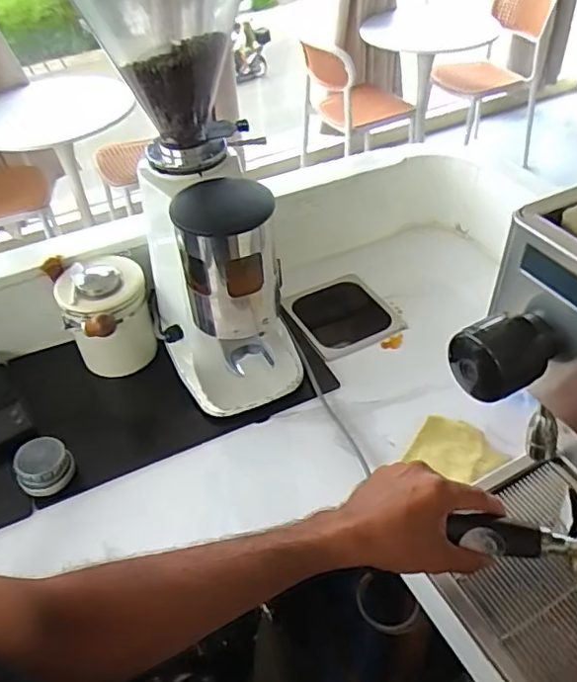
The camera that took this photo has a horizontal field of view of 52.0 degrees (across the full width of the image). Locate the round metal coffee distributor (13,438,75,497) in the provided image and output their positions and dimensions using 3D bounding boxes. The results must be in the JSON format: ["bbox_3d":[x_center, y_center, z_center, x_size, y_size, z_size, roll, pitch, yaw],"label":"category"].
[{"bbox_3d":[-0.320,0.163,0.774,0.072,0.041,0.063,-31,49,-26],"label":"round metal coffee distributor"}]

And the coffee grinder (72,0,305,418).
[{"bbox_3d":[-0.109,-0.178,0.761,0.188,0.584,0.247,-20,46,-16],"label":"coffee grinder"}]

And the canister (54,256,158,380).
[{"bbox_3d":[-0.266,-0.019,0.905,0.124,0.168,0.142,-24,47,-19],"label":"canister"}]

